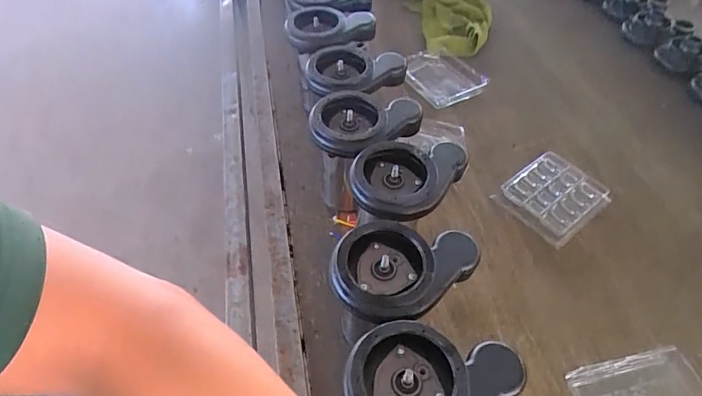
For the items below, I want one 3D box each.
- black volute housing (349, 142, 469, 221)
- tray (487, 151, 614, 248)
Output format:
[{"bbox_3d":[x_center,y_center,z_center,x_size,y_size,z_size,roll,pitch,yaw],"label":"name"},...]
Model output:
[{"bbox_3d":[0.078,-0.022,0.595,0.159,0.041,0.112,1,49,-1],"label":"black volute housing"},{"bbox_3d":[0.355,-0.004,0.784,0.163,0.017,0.138,-33,58,-26],"label":"tray"}]

